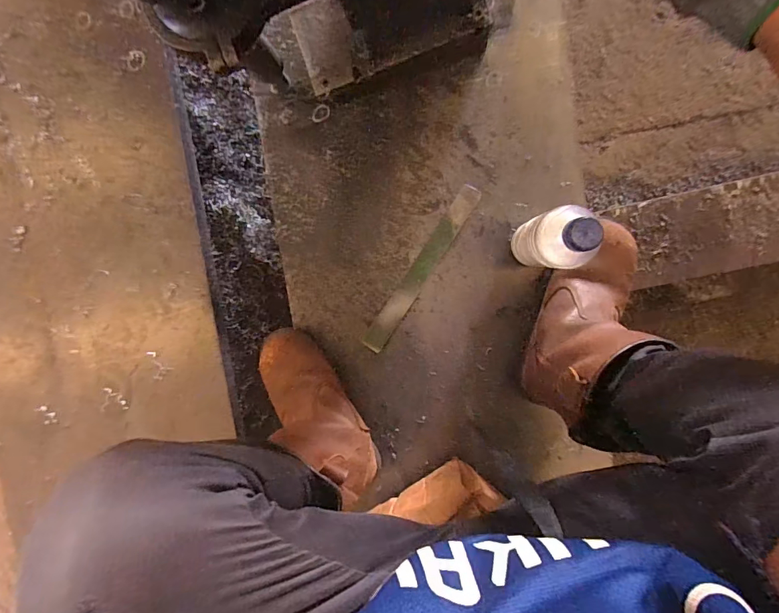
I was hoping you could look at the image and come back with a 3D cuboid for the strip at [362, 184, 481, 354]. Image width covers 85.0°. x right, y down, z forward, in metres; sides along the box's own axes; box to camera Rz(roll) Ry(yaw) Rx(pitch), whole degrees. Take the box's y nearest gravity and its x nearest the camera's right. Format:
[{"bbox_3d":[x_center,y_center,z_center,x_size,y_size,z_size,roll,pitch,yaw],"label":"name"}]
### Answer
[{"bbox_3d":[0.046,-0.052,0.634,0.032,0.004,0.279,34,98,1],"label":"strip"}]

